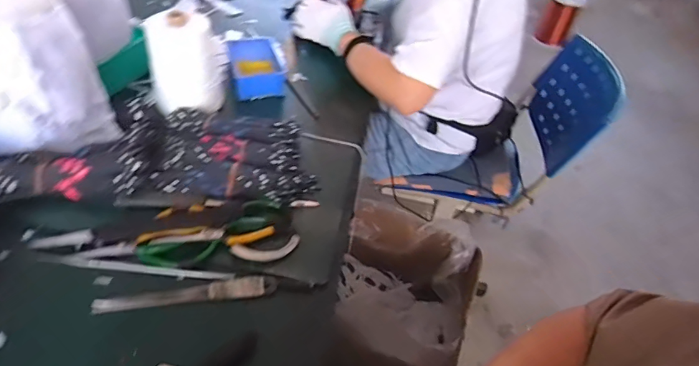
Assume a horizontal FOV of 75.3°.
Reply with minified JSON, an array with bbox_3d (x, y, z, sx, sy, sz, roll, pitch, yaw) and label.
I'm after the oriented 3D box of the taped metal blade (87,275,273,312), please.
[{"bbox_3d":[-0.197,0.135,0.549,0.210,0.011,0.024,-4,46,-13],"label":"taped metal blade"}]

